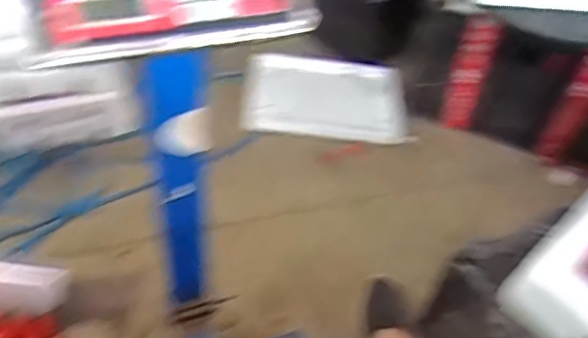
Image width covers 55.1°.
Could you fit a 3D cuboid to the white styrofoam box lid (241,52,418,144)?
[{"bbox_3d":[0.086,-0.161,1.358,0.404,0.180,0.041,10,23,17],"label":"white styrofoam box lid"}]

